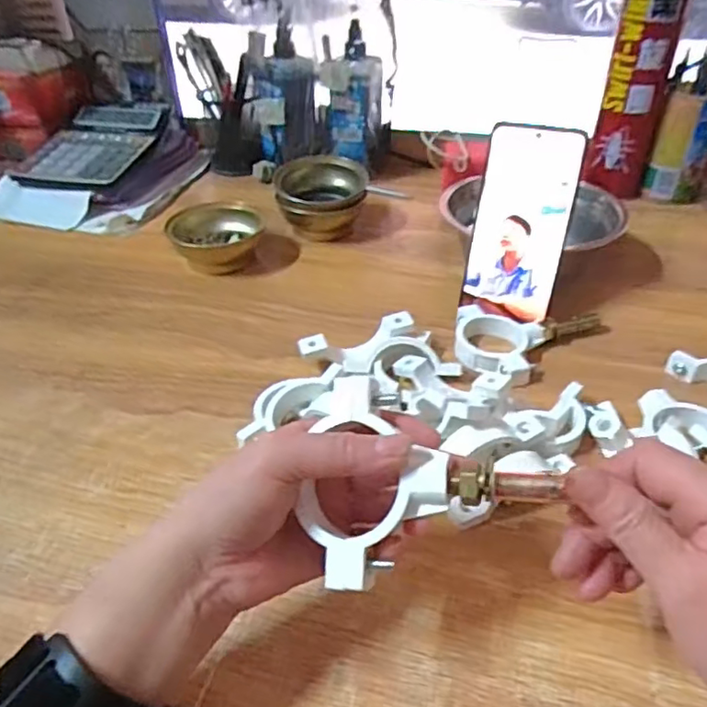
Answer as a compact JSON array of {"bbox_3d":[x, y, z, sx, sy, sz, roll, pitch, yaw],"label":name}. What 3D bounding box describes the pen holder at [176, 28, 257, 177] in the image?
[{"bbox_3d":[-0.173,-0.319,0.776,0.083,0.151,0.089,-8,38,-9],"label":"pen holder"}]

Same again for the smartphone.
[{"bbox_3d":[0.137,-0.106,0.486,0.075,0.150,0.005,14,17,19],"label":"smartphone"}]

